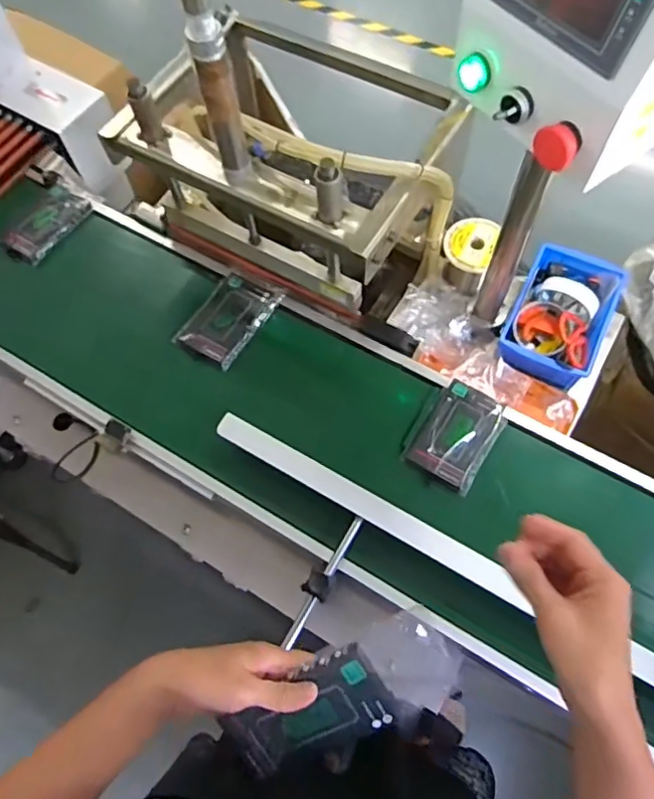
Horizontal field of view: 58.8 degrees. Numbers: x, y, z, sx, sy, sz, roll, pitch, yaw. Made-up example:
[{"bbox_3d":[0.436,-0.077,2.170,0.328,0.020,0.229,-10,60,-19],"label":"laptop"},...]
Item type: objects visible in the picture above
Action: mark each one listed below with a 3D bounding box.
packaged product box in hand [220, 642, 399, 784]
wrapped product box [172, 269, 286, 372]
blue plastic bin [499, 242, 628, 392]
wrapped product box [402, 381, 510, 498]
[{"bbox_3d":[-0.015,0.255,0.472,0.131,0.014,0.075,-29,102,5],"label":"packaged product box in hand"},{"bbox_3d":[-0.141,-0.125,0.855,0.094,0.024,0.154,29,70,14],"label":"wrapped product box"},{"bbox_3d":[0.361,-0.132,0.887,0.143,0.063,0.224,25,69,12],"label":"blue plastic bin"},{"bbox_3d":[0.170,0.045,0.763,0.097,0.016,0.134,30,71,14],"label":"wrapped product box"}]

